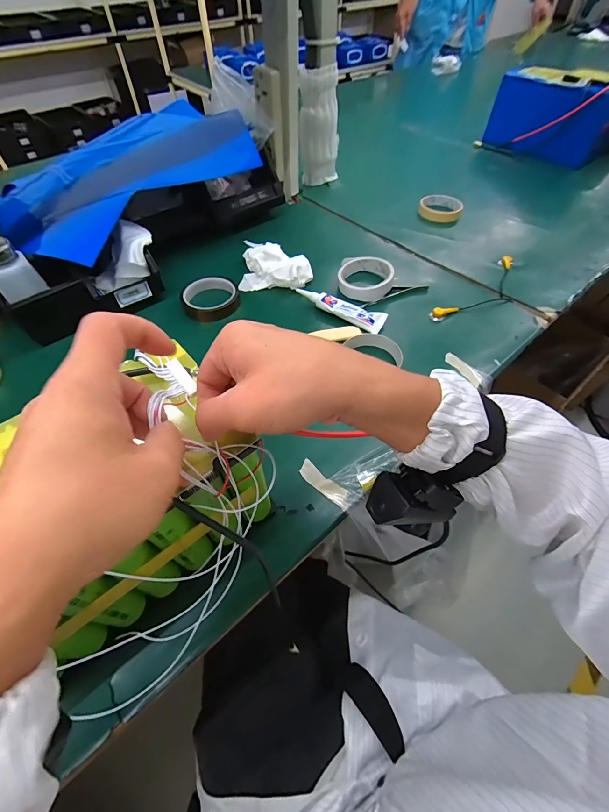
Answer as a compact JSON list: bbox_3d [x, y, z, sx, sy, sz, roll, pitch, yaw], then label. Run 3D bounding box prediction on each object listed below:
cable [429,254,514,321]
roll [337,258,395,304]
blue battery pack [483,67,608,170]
[{"bbox_3d":[0.294,-0.183,0.554,0.201,0.016,0.073,-36,62,-23],"label":"cable"},{"bbox_3d":[0.102,-0.212,0.575,0.086,0.031,0.086,0,54,0],"label":"roll"},{"bbox_3d":[0.579,-0.680,0.822,0.086,0.154,0.271,-29,59,-19],"label":"blue battery pack"}]

